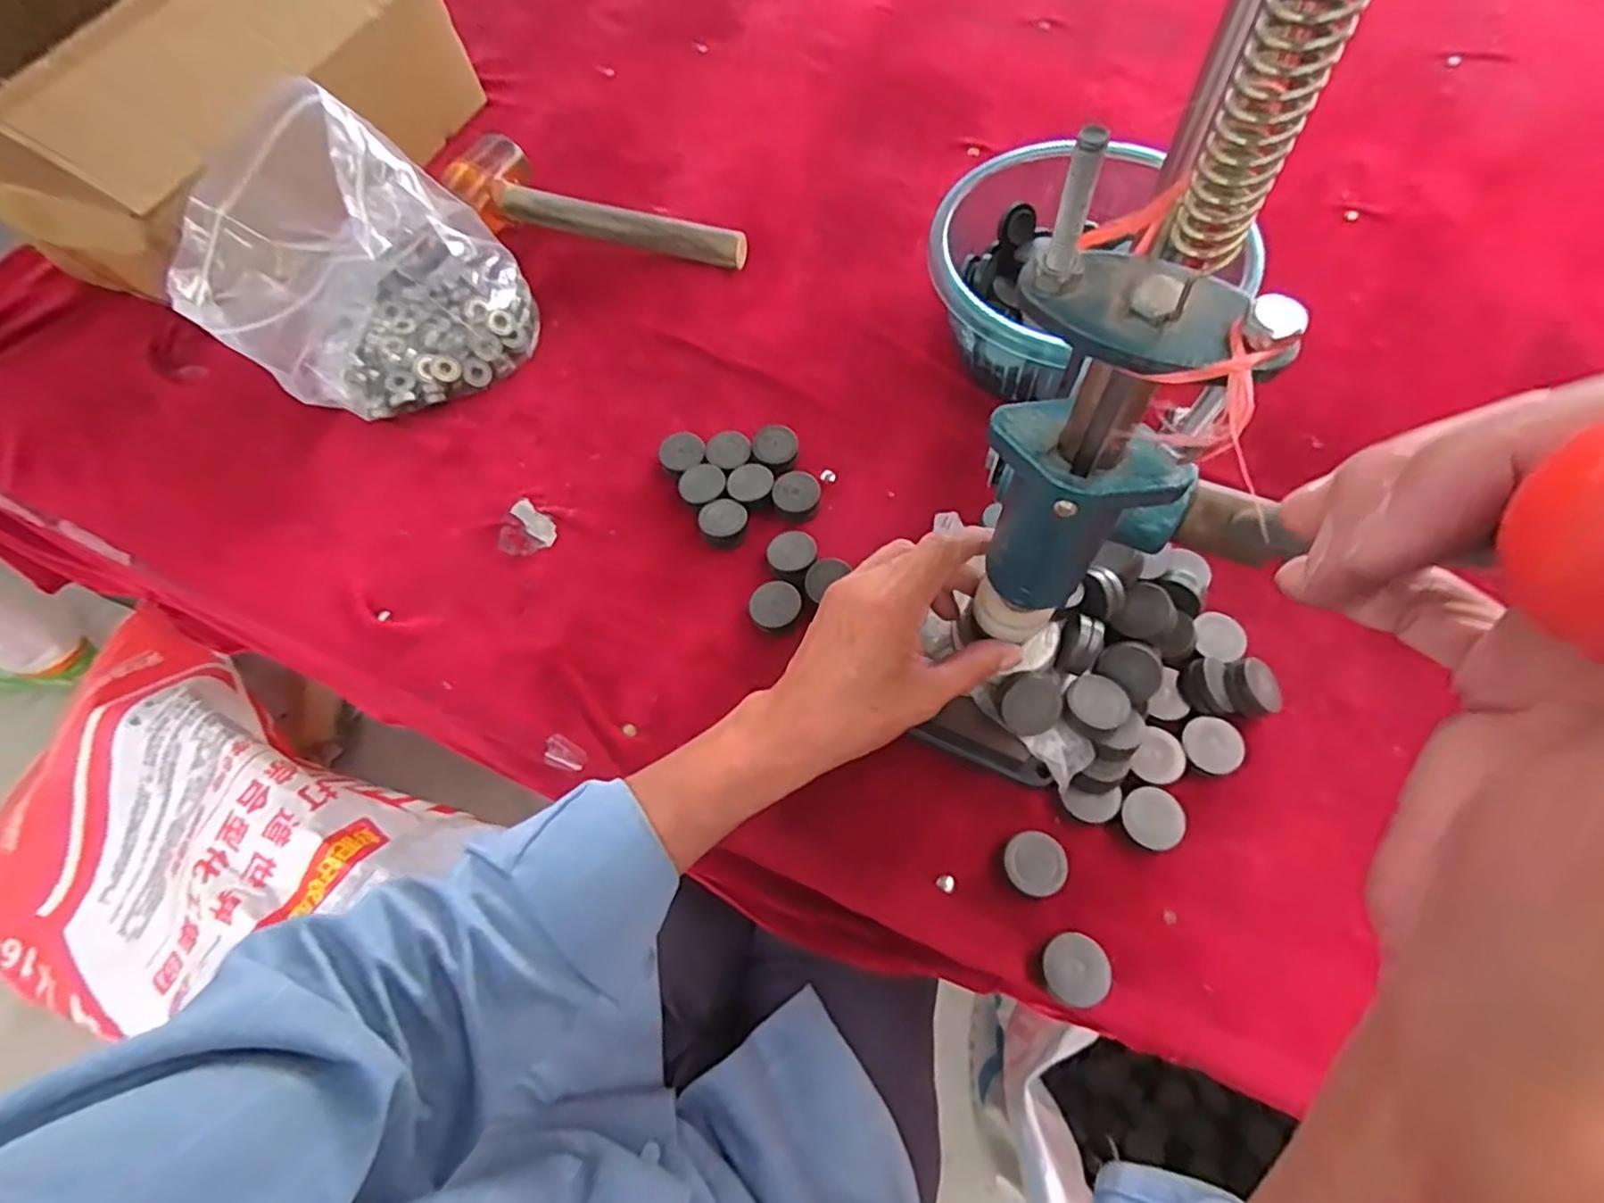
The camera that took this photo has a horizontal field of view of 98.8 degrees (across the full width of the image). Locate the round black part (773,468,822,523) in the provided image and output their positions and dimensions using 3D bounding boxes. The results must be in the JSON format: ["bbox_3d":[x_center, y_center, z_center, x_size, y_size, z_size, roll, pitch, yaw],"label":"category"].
[{"bbox_3d":[-0.004,-0.073,0.477,0.030,0.014,0.035,15,66,11],"label":"round black part"}]

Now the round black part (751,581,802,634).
[{"bbox_3d":[-0.017,0.003,0.439,0.032,0.013,0.031,-2,63,3],"label":"round black part"}]

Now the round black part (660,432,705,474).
[{"bbox_3d":[-0.086,-0.107,0.495,0.032,0.011,0.031,-2,63,3],"label":"round black part"}]

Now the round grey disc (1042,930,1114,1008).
[{"bbox_3d":[0.137,0.185,0.346,0.032,0.014,0.032,-2,63,3],"label":"round grey disc"}]

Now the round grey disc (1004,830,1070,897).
[{"bbox_3d":[0.124,0.140,0.367,0.032,0.013,0.032,-2,63,3],"label":"round grey disc"}]

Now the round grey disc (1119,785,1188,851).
[{"bbox_3d":[0.190,0.118,0.374,0.032,0.011,0.030,-2,63,3],"label":"round grey disc"}]

